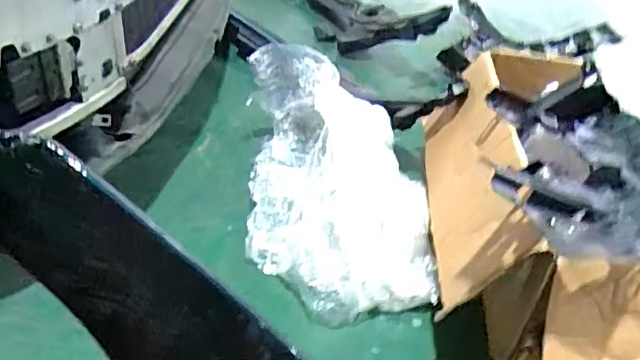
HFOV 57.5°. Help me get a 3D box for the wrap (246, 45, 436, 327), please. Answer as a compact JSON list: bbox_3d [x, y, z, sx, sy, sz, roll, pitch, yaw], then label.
[{"bbox_3d":[0.006,-0.030,1.231,0.304,0.224,0.661,-2,37,-12],"label":"wrap"}]

